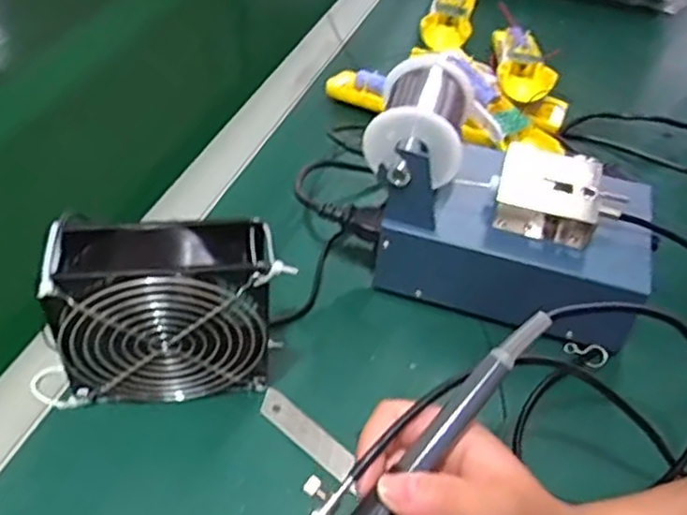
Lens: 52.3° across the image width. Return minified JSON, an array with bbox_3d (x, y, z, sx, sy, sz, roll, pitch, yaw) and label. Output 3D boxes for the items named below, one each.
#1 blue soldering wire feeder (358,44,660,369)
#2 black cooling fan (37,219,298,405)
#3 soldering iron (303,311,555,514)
[{"bbox_3d":[0.117,-0.037,0.499,0.214,0.130,0.116,20,48,13],"label":"blue soldering wire feeder"},{"bbox_3d":[-0.103,0.033,0.423,0.131,0.117,0.054,-1,47,-6],"label":"black cooling fan"},{"bbox_3d":[0.019,0.098,0.318,0.036,0.020,0.205,37,74,28],"label":"soldering iron"}]

